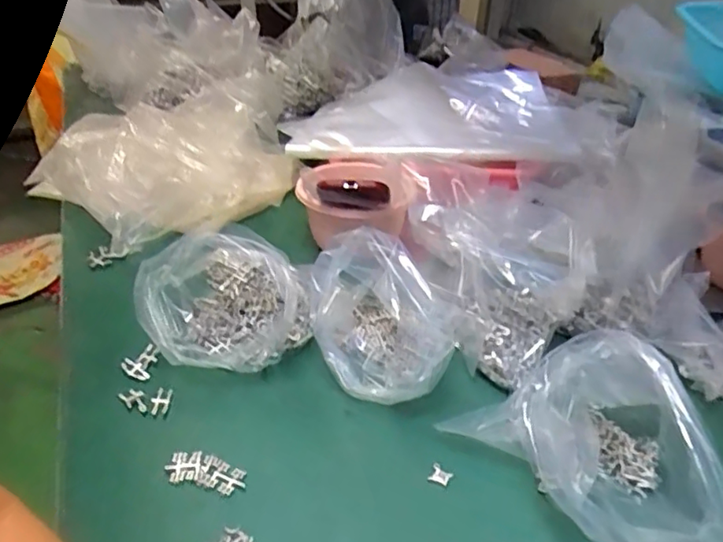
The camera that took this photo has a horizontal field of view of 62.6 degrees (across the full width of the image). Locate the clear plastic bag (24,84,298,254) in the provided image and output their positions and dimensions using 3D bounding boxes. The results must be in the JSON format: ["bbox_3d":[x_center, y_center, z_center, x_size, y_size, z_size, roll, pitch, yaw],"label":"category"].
[{"bbox_3d":[-0.284,-0.179,0.927,0.363,0.098,0.337,-24,41,-33],"label":"clear plastic bag"}]

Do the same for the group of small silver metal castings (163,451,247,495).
[{"bbox_3d":[-0.124,0.161,0.478,0.064,0.004,0.029,14,43,12],"label":"group of small silver metal castings"}]

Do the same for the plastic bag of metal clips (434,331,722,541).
[{"bbox_3d":[0.184,0.120,0.455,0.145,0.112,0.200,-21,39,-30],"label":"plastic bag of metal clips"}]

